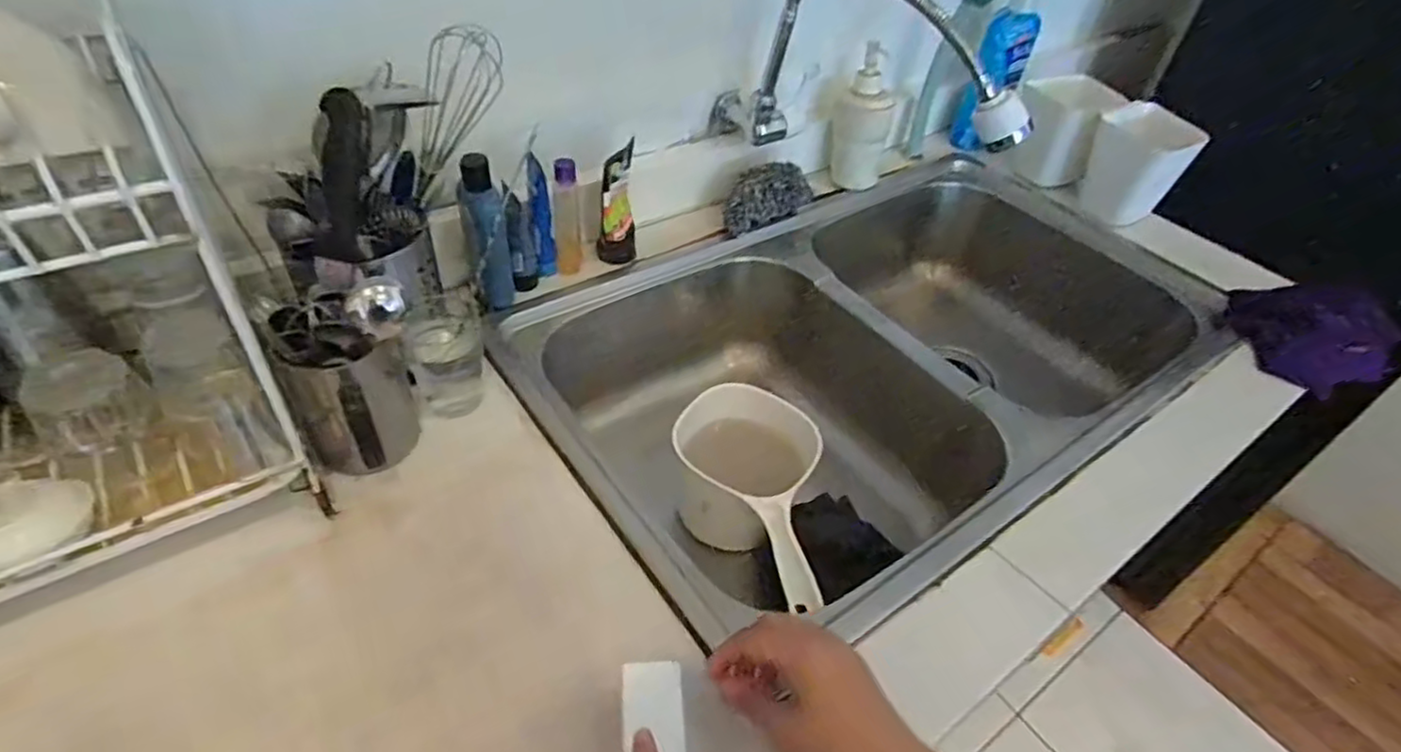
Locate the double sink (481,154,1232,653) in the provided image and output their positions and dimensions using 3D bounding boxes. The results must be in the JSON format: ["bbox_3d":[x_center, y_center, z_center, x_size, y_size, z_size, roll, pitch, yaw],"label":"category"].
[{"bbox_3d":[0.190,-0.003,0.851,0.793,0.224,0.478,-27,53,-30],"label":"double sink"}]

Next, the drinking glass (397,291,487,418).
[{"bbox_3d":[-0.225,-0.023,0.617,0.073,0.088,0.069,32,50,23],"label":"drinking glass"}]

